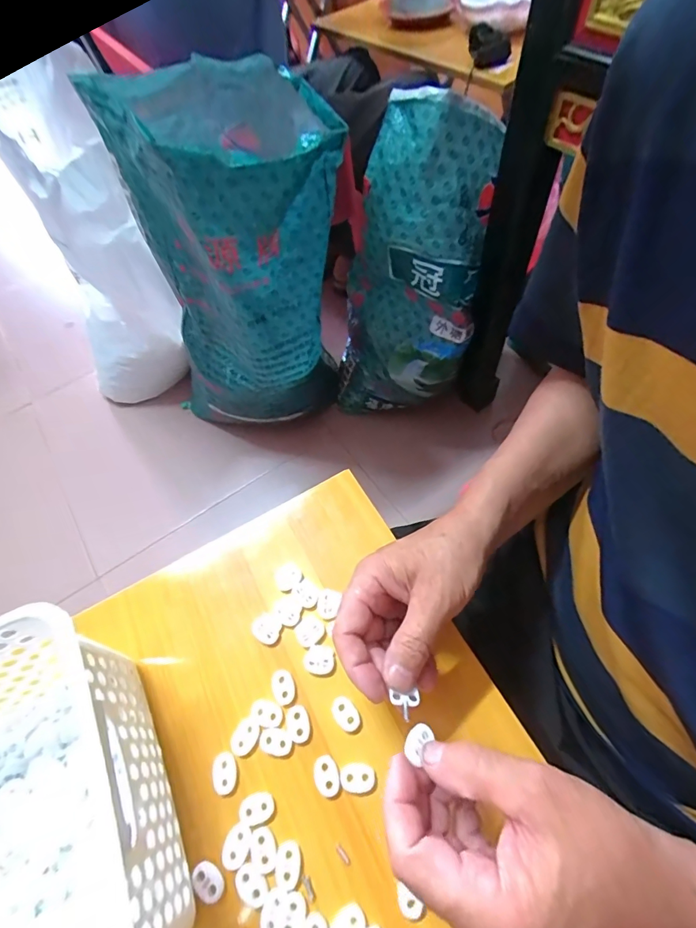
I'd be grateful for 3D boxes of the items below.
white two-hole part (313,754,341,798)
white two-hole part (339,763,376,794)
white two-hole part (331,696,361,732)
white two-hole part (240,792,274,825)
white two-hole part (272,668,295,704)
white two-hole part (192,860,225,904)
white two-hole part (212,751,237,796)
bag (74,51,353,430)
[{"bbox_3d":[-0.015,0.211,0.290,0.016,0.004,0.022,-20,60,-7],"label":"white two-hole part"},{"bbox_3d":[0.006,0.211,0.288,0.023,0.004,0.016,3,60,6],"label":"white two-hole part"},{"bbox_3d":[-0.002,0.179,0.307,0.015,0.004,0.023,-36,63,-16],"label":"white two-hole part"},{"bbox_3d":[-0.061,0.229,0.285,0.023,0.004,0.016,-19,60,-7],"label":"white two-hole part"},{"bbox_3d":[-0.048,0.165,0.318,0.016,0.004,0.022,-19,60,-7],"label":"white two-hole part"},{"bbox_3d":[-0.087,0.260,0.268,0.014,0.004,0.022,-41,65,-18],"label":"white two-hole part"},{"bbox_3d":[-0.086,0.213,0.296,0.017,0.004,0.023,-19,60,-7],"label":"white two-hole part"},{"bbox_3d":[-0.191,-0.335,0.807,0.351,0.575,0.297,-23,60,-7],"label":"bag"}]

